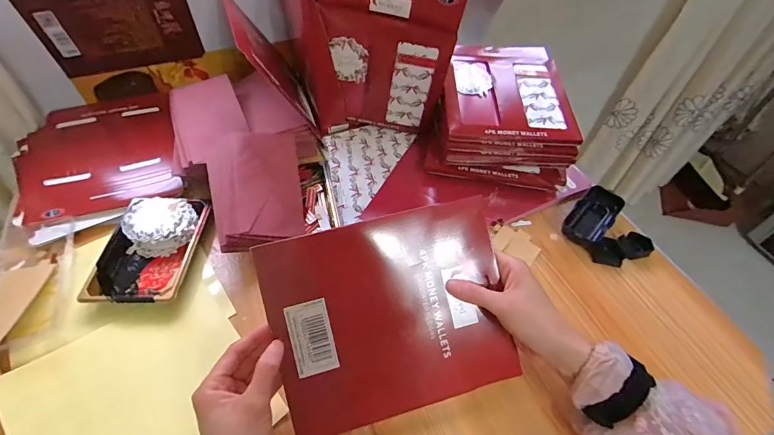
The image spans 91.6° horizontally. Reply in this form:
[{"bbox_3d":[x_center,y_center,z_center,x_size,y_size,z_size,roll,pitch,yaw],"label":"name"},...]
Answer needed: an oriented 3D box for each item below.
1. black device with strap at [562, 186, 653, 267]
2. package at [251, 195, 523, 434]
[{"bbox_3d":[0.308,0.015,0.527,0.102,0.027,0.110,-28,57,-23],"label":"black device with strap"},{"bbox_3d":[0.005,0.097,0.376,0.228,0.010,0.192,-13,90,-9],"label":"package"}]

